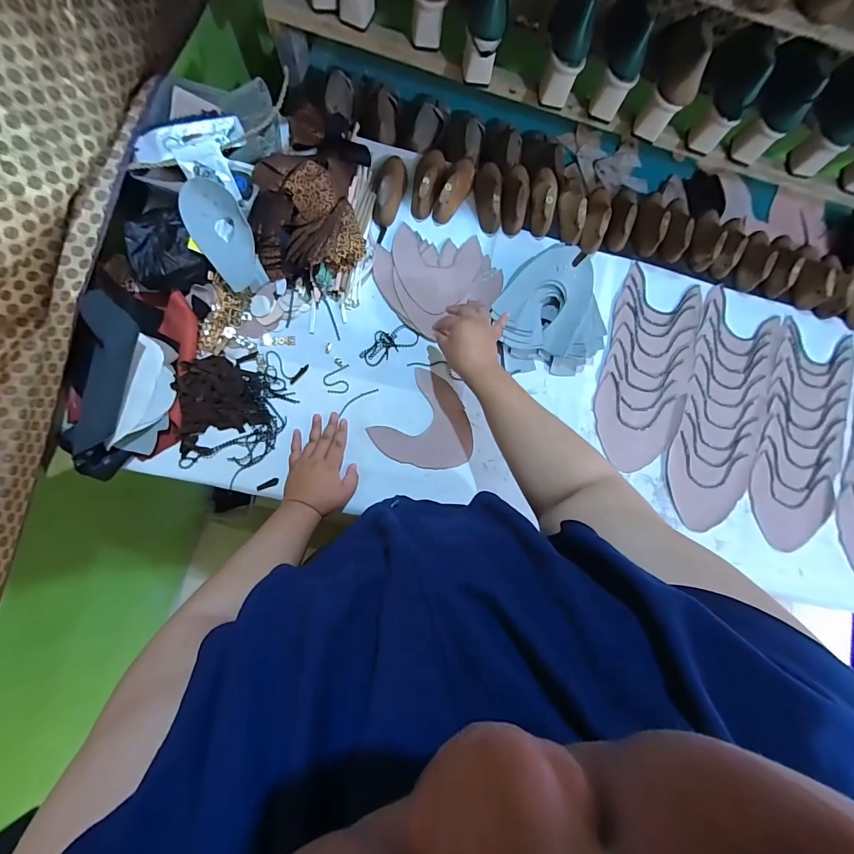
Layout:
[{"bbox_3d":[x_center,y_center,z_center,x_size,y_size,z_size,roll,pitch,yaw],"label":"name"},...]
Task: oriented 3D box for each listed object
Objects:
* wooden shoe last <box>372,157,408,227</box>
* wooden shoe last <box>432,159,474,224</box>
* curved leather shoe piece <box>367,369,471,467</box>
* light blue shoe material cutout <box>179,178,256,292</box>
[{"bbox_3d":[-0.067,-0.446,0.679,0.055,0.049,0.138,11,81,-4],"label":"wooden shoe last"},{"bbox_3d":[0.054,-0.452,0.691,0.050,0.050,0.143,26,81,-2],"label":"wooden shoe last"},{"bbox_3d":[0.008,0.002,0.654,0.160,0.008,0.161,38,82,1],"label":"curved leather shoe piece"},{"bbox_3d":[-0.324,-0.305,0.589,0.080,0.022,0.156,-34,109,-25],"label":"light blue shoe material cutout"}]

